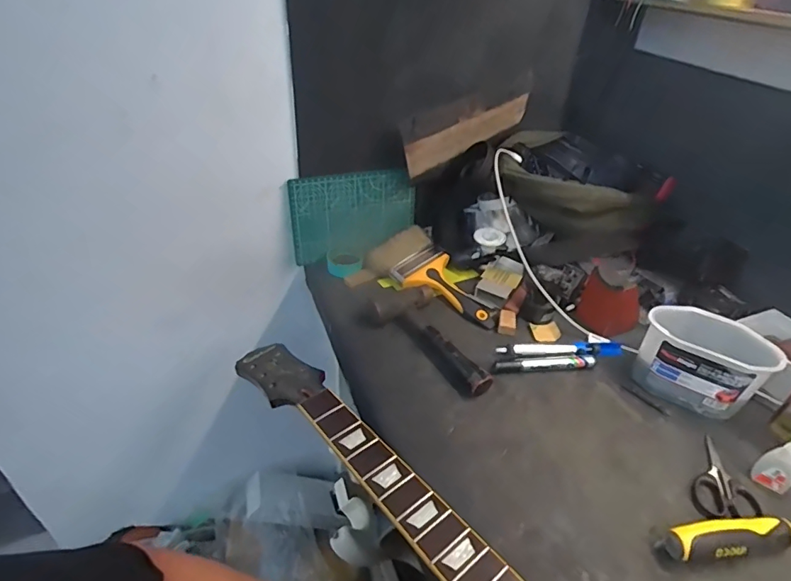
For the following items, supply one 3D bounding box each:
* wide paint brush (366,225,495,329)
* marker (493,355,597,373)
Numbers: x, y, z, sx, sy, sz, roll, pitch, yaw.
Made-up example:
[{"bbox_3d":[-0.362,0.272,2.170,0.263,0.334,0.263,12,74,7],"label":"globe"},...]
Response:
[{"bbox_3d":[0.070,-0.027,0.750,0.227,0.051,0.104,27,44,28],"label":"wide paint brush"},{"bbox_3d":[0.201,0.102,0.632,0.141,0.015,0.020,-2,38,-7],"label":"marker"}]

